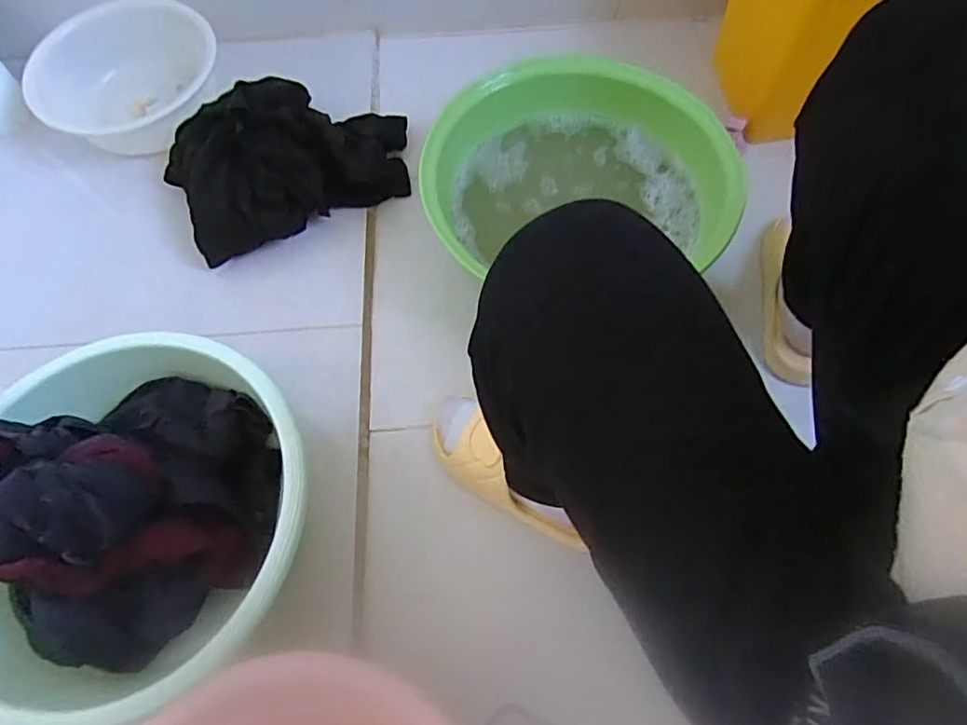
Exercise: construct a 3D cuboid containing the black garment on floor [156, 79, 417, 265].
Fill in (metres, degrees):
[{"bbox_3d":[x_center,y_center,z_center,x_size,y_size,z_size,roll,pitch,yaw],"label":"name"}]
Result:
[{"bbox_3d":[-0.272,-0.307,0.805,0.330,0.141,0.232,-29,68,-9],"label":"black garment on floor"}]

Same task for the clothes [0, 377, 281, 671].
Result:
[{"bbox_3d":[-0.344,0.124,0.575,0.240,0.233,0.257,-1,66,2],"label":"clothes"}]

